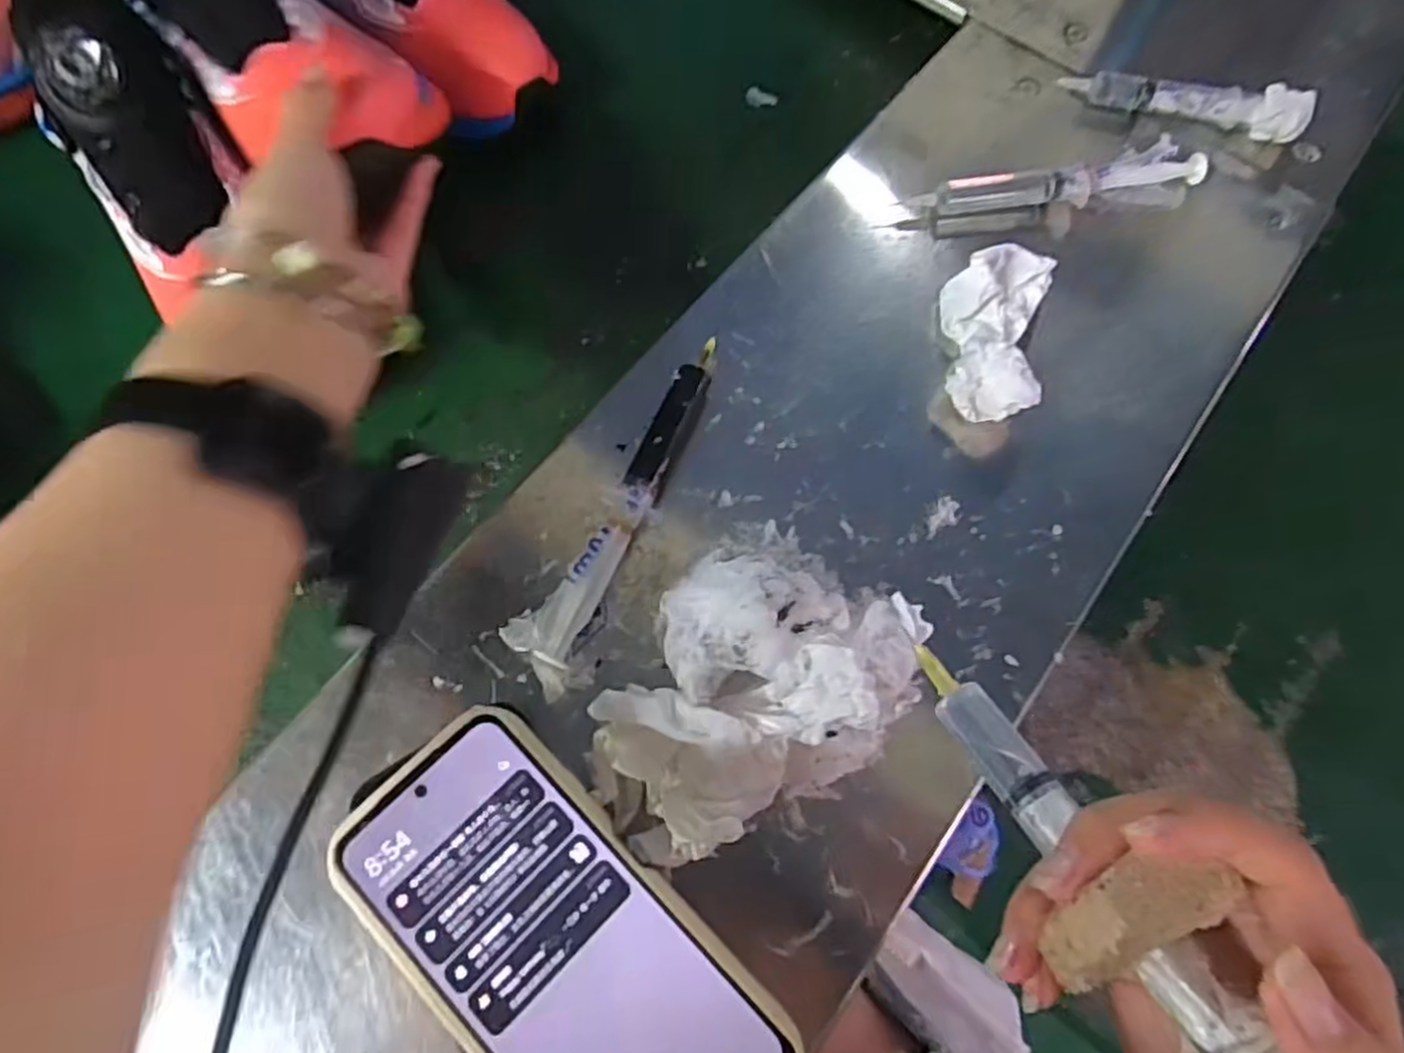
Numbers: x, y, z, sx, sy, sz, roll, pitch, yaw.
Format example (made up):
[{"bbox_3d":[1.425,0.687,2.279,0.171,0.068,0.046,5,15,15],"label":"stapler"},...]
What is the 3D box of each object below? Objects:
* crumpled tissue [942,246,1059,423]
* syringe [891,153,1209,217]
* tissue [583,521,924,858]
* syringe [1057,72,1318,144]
[{"bbox_3d":[0.141,-0.096,0.381,0.047,0.032,0.088,14,69,4],"label":"crumpled tissue"},{"bbox_3d":[0.192,-0.184,0.425,0.167,0.024,0.024,-7,69,-4],"label":"syringe"},{"bbox_3d":[0.023,0.065,0.301,0.102,0.054,0.135,37,72,12],"label":"tissue"},{"bbox_3d":[0.276,-0.245,0.445,0.129,0.028,0.021,18,69,5],"label":"syringe"}]

